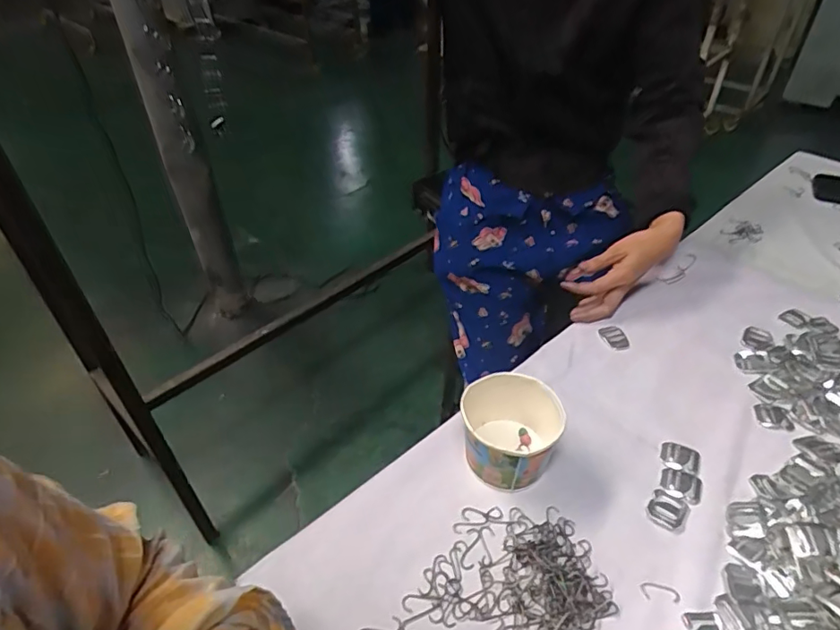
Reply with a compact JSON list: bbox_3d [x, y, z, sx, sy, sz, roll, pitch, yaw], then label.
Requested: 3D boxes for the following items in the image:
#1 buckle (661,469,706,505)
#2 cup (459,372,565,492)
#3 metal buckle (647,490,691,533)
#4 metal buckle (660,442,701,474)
[{"bbox_3d":[0.252,0.164,0.507,0.038,0.004,0.033,11,43,15],"label":"buckle"},{"bbox_3d":[0.081,0.113,0.513,0.084,0.075,0.086,-1,41,1],"label":"cup"},{"bbox_3d":[0.229,0.180,0.487,0.033,0.004,0.035,24,48,26],"label":"metal buckle"},{"bbox_3d":[0.263,0.142,0.532,0.038,0.004,0.031,10,43,14],"label":"metal buckle"}]

